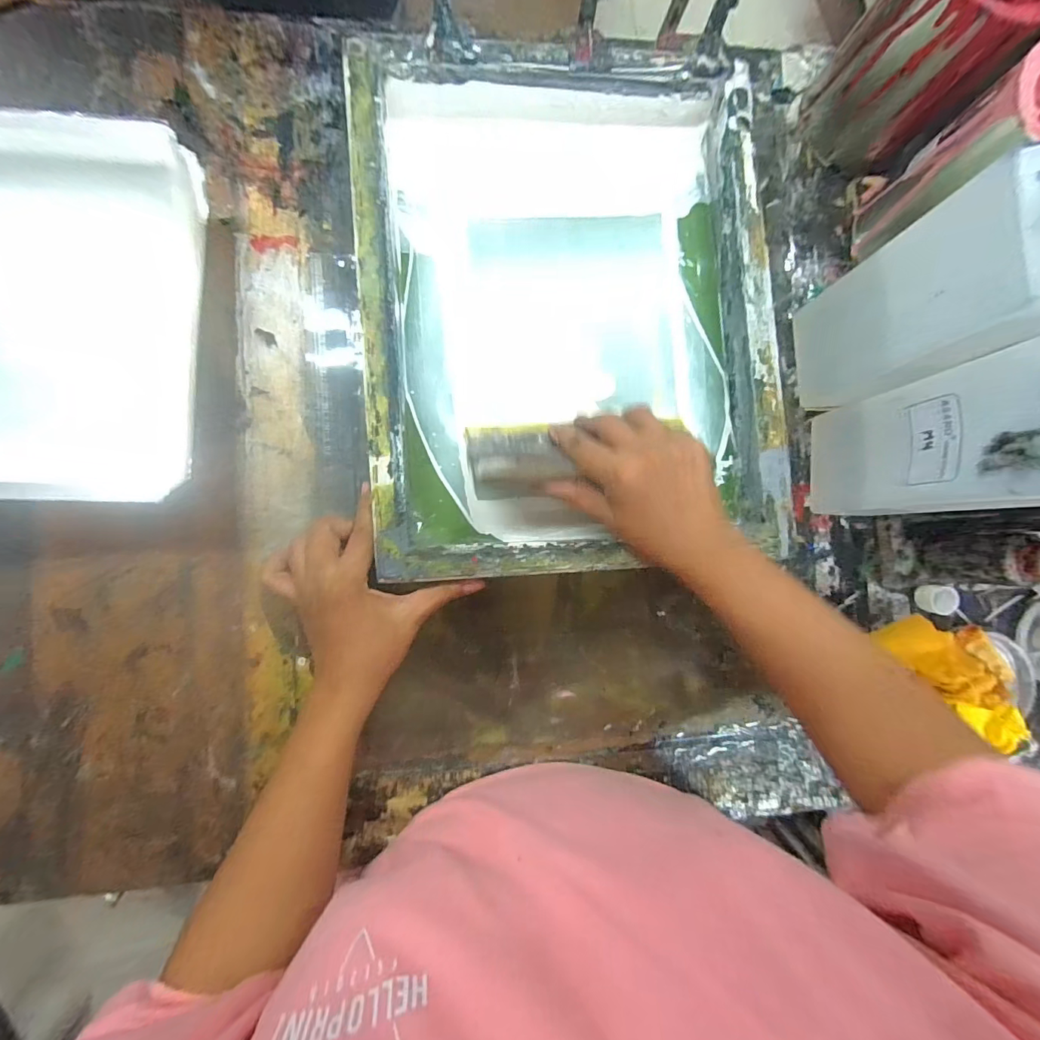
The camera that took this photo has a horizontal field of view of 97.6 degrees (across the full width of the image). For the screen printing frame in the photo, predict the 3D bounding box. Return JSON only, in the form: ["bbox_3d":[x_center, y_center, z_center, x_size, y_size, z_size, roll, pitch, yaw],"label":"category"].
[{"bbox_3d":[0.045,-0.172,0.400,0.348,0.054,0.430,-3,87,-8],"label":"screen printing frame"}]

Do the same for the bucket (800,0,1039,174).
[{"bbox_3d":[0.335,-0.392,0.383,0.094,0.145,0.098,0,87,-6],"label":"bucket"}]

